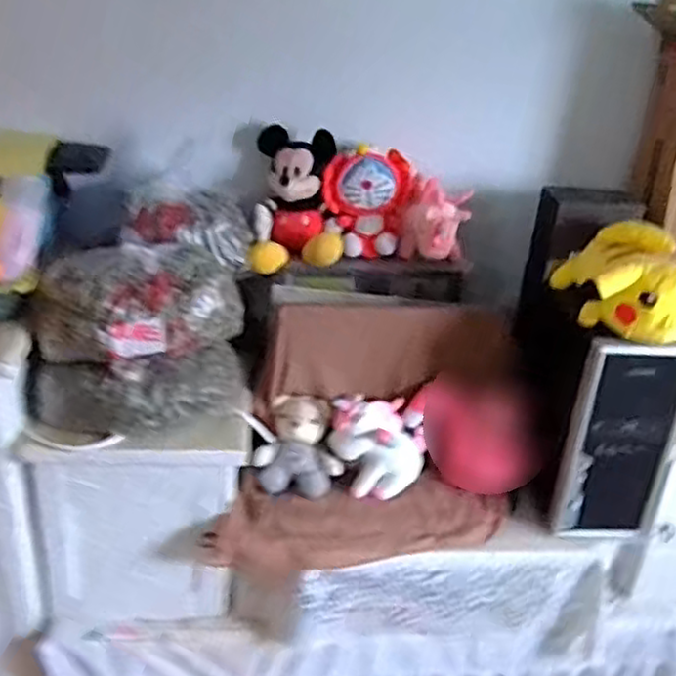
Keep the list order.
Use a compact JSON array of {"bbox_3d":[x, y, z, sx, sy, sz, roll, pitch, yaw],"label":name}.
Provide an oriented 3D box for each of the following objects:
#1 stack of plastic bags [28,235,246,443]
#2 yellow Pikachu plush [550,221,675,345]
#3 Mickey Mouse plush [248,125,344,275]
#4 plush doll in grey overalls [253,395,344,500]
[{"bbox_3d":[-0.334,0.005,1.204,0.346,0.274,0.161,-3,27,-14],"label":"stack of plastic bags"},{"bbox_3d":[0.542,-0.111,1.267,0.248,0.143,0.269,2,27,-4],"label":"yellow Pikachu plush"},{"bbox_3d":[-0.084,-0.292,1.477,0.183,0.231,0.234,2,27,-4],"label":"Mickey Mouse plush"},{"bbox_3d":[-0.071,0.208,1.376,0.155,0.155,0.099,6,27,4],"label":"plush doll in grey overalls"}]

